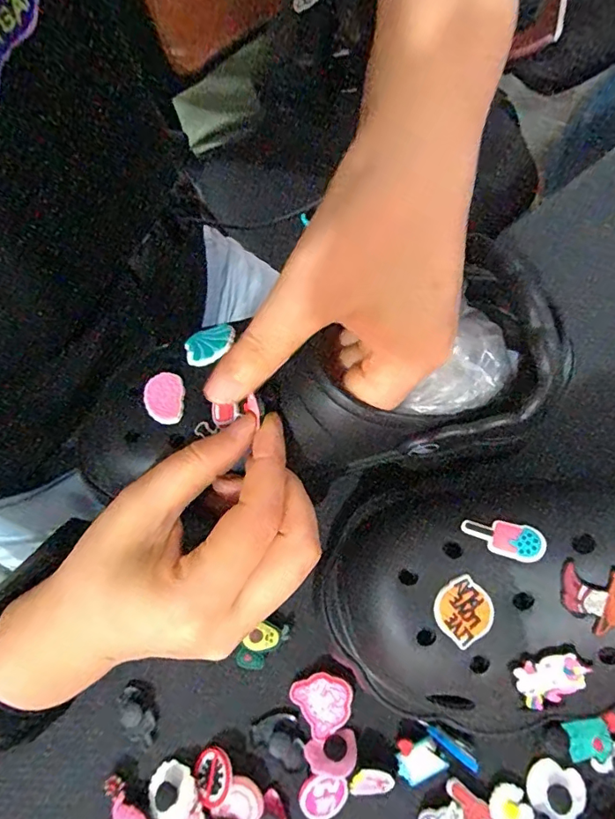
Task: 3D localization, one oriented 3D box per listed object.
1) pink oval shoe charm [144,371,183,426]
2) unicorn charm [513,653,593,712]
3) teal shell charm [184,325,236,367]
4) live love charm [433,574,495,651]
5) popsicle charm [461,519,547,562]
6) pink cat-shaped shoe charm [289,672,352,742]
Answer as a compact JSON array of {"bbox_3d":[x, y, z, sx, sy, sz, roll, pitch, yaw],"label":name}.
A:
[{"bbox_3d":[-0.068,-0.005,0.231,0.019,0.004,0.026,-2,75,1],"label":"pink oval shoe charm"},{"bbox_3d":[0.097,0.107,0.193,0.027,0.004,0.020,-29,97,13],"label":"unicorn charm"},{"bbox_3d":[-0.048,-0.031,0.242,0.025,0.005,0.019,-14,75,-2],"label":"teal shell charm"},{"bbox_3d":[0.064,0.082,0.199,0.022,0.004,0.022,-39,77,-8],"label":"live love charm"},{"bbox_3d":[0.081,0.053,0.203,0.032,0.004,0.014,12,76,21],"label":"popsicle charm"},{"bbox_3d":[0.008,0.151,0.254,0.028,0.010,0.028,-34,78,-7],"label":"pink cat-shaped shoe charm"}]

